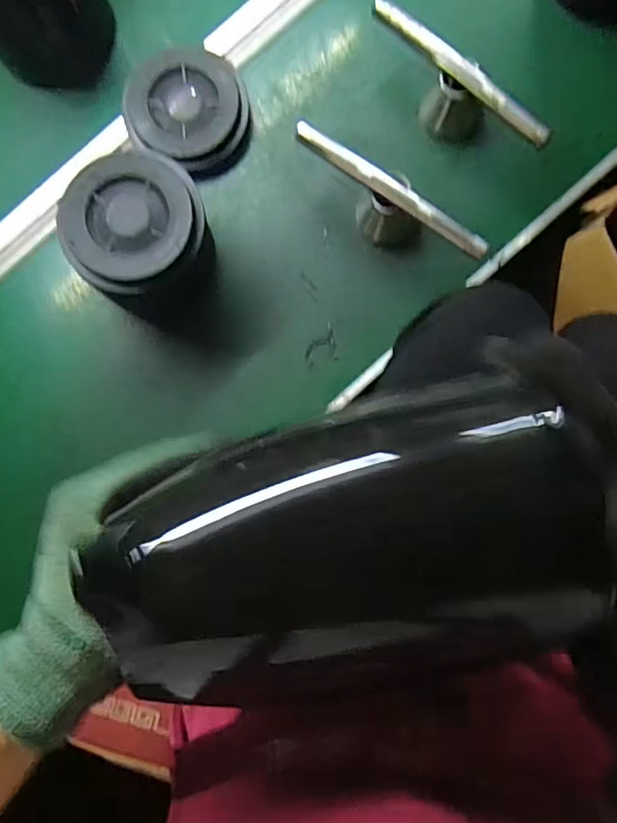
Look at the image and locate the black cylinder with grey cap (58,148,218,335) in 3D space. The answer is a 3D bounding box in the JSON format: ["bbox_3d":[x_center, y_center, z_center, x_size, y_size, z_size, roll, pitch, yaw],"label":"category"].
[{"bbox_3d":[-0.149,-0.154,0.527,0.120,0.103,0.128,0,87,3],"label":"black cylinder with grey cap"}]

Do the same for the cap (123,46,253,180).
[{"bbox_3d":[-0.118,-0.305,0.568,0.116,0.040,0.118,0,87,3],"label":"cap"}]

